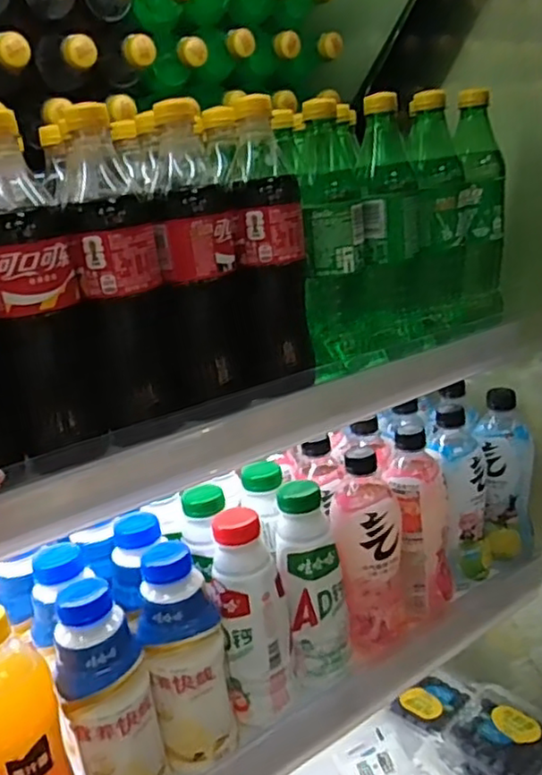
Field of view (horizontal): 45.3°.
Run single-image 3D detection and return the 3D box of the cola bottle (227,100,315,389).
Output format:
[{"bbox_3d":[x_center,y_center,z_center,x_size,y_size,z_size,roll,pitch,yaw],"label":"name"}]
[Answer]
[{"bbox_3d":[-0.003,-0.115,0.543,0.064,0.220,0.070,-8,17,-2],"label":"cola bottle"}]

